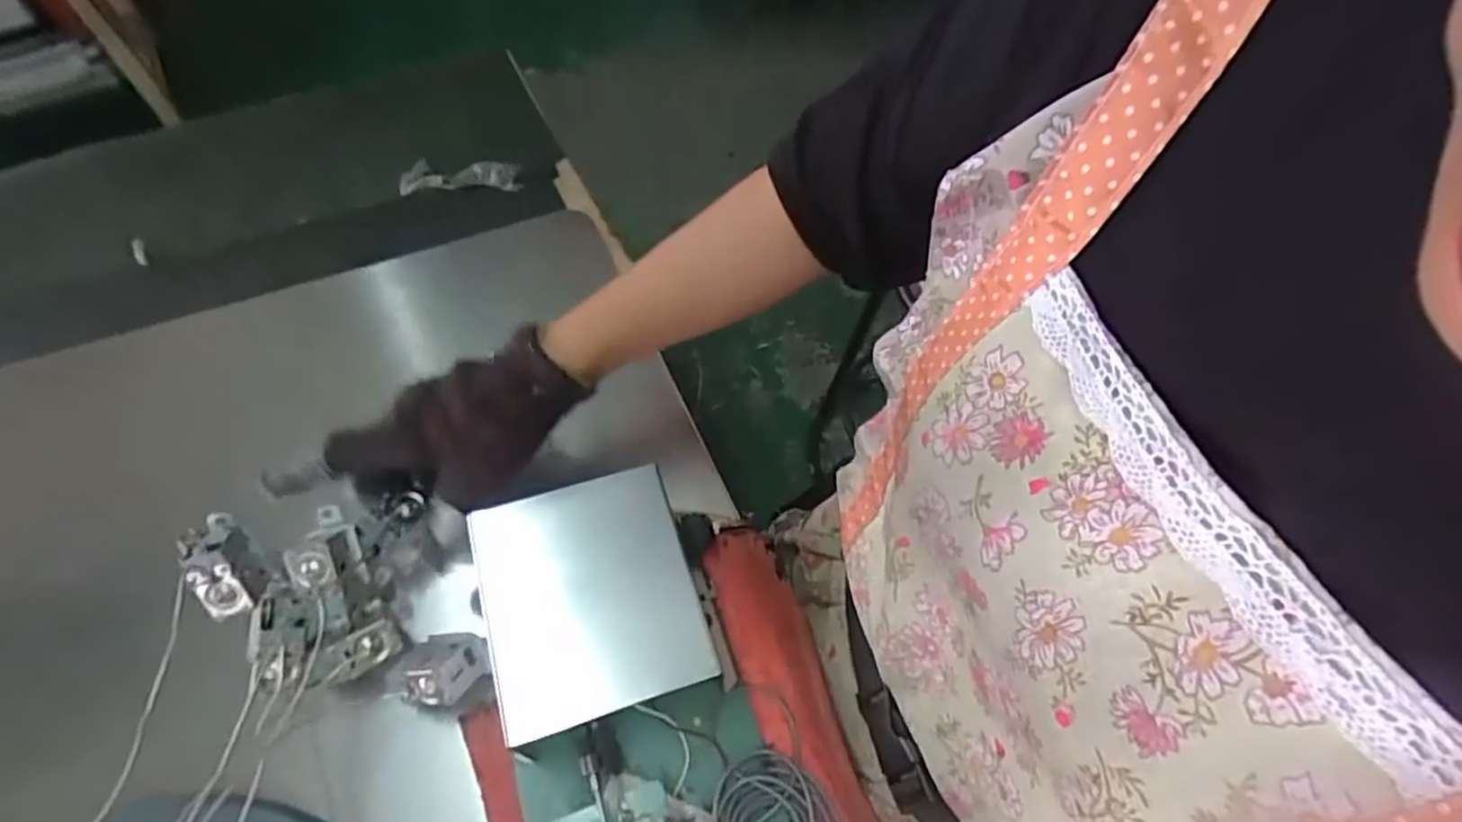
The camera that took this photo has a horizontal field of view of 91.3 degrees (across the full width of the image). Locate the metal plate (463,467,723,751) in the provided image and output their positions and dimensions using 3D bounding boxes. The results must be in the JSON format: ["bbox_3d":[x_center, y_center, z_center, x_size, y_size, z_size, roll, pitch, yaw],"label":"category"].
[{"bbox_3d":[-0.075,0.094,0.370,0.106,0.010,0.117,-18,66,-6],"label":"metal plate"}]

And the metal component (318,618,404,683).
[{"bbox_3d":[-0.215,0.140,0.412,0.043,0.013,0.021,-29,67,-18],"label":"metal component"}]

